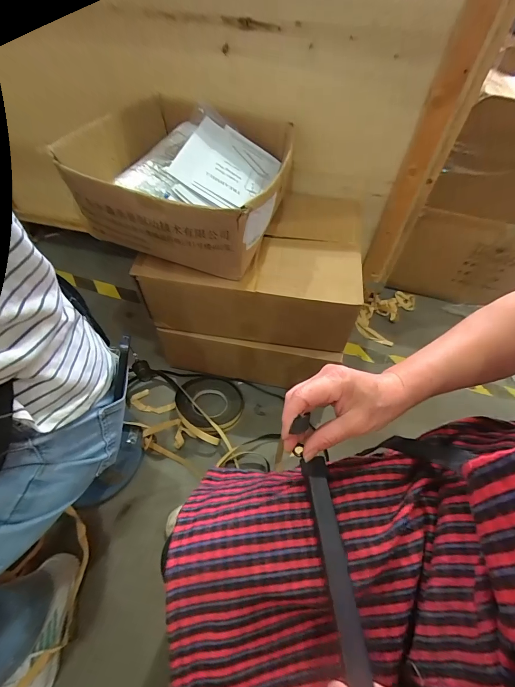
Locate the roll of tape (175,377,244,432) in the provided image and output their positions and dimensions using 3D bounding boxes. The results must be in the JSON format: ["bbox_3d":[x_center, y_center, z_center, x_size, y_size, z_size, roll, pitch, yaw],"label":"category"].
[{"bbox_3d":[-0.117,0.143,0.794,0.158,0.039,0.139,12,54,6],"label":"roll of tape"}]

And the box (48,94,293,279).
[{"bbox_3d":[-0.138,-0.321,0.639,0.367,0.150,0.347,11,54,5],"label":"box"}]

